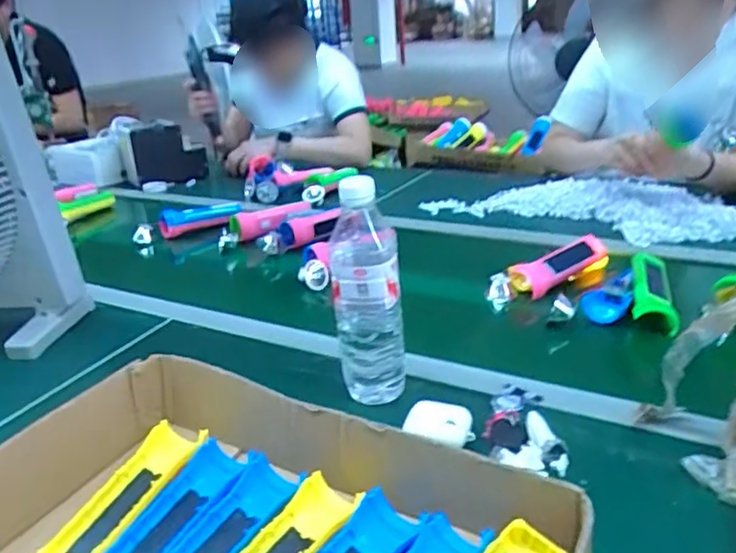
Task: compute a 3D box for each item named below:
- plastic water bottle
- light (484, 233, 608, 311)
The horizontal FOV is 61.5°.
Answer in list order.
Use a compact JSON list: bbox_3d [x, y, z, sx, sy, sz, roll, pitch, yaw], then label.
[{"bbox_3d":[-0.001,0.017,0.601,0.065,0.218,0.064,-5,23,-1],"label":"plastic water bottle"},{"bbox_3d":[0.266,-0.009,0.890,0.204,0.058,0.051,-17,26,-26],"label":"light"}]

